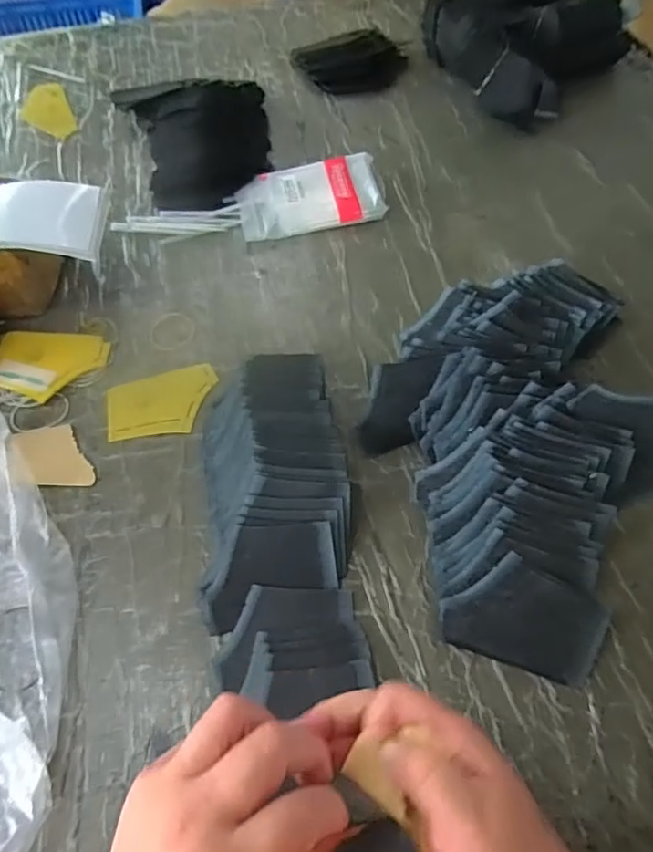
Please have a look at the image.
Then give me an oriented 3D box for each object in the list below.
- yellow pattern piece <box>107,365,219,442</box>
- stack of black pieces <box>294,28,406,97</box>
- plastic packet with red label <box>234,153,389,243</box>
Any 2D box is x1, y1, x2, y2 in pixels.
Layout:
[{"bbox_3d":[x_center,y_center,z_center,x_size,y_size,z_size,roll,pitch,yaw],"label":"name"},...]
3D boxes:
[{"bbox_3d":[-0.160,-0.023,0.553,0.105,0.004,0.072,-12,58,-5],"label":"yellow pattern piece"},{"bbox_3d":[0.036,-0.555,0.847,0.157,0.030,0.146,-21,59,-10],"label":"stack of black pieces"},{"bbox_3d":[-0.019,-0.277,0.688,0.171,0.034,0.095,-9,58,-3],"label":"plastic packet with red label"}]

